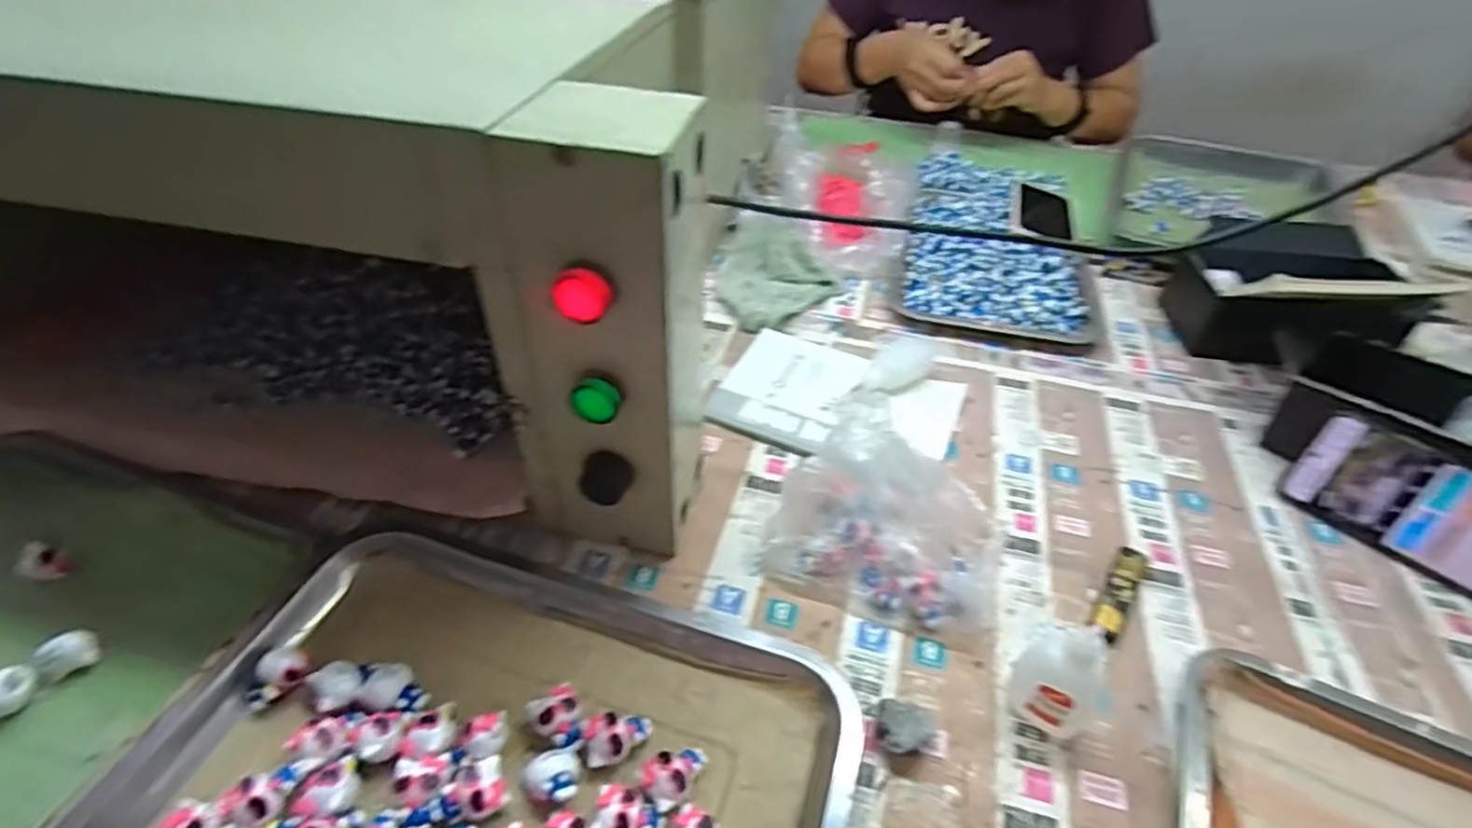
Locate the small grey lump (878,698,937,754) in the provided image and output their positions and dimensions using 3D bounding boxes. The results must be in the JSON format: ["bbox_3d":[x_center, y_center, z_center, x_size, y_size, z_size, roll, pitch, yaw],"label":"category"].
[{"bbox_3d":[0.097,0.179,0.388,0.032,0.022,0.029,6,43,4],"label":"small grey lump"}]

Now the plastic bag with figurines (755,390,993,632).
[{"bbox_3d":[0.108,0.065,0.450,0.149,0.102,0.108,25,47,23],"label":"plastic bag with figurines"}]

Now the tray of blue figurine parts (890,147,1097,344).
[{"bbox_3d":[0.310,-0.216,0.814,0.202,0.033,0.395,12,44,10],"label":"tray of blue figurine parts"}]

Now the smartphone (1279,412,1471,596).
[{"bbox_3d":[0.497,0.069,0.489,0.010,0.078,0.162,4,28,-48],"label":"smartphone"}]

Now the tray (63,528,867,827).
[{"bbox_3d":[-0.126,0.199,0.356,0.353,0.043,0.271,13,44,11],"label":"tray"}]

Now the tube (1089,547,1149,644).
[{"bbox_3d":[0.262,0.119,0.466,0.019,0.015,0.085,29,49,26],"label":"tube"}]

